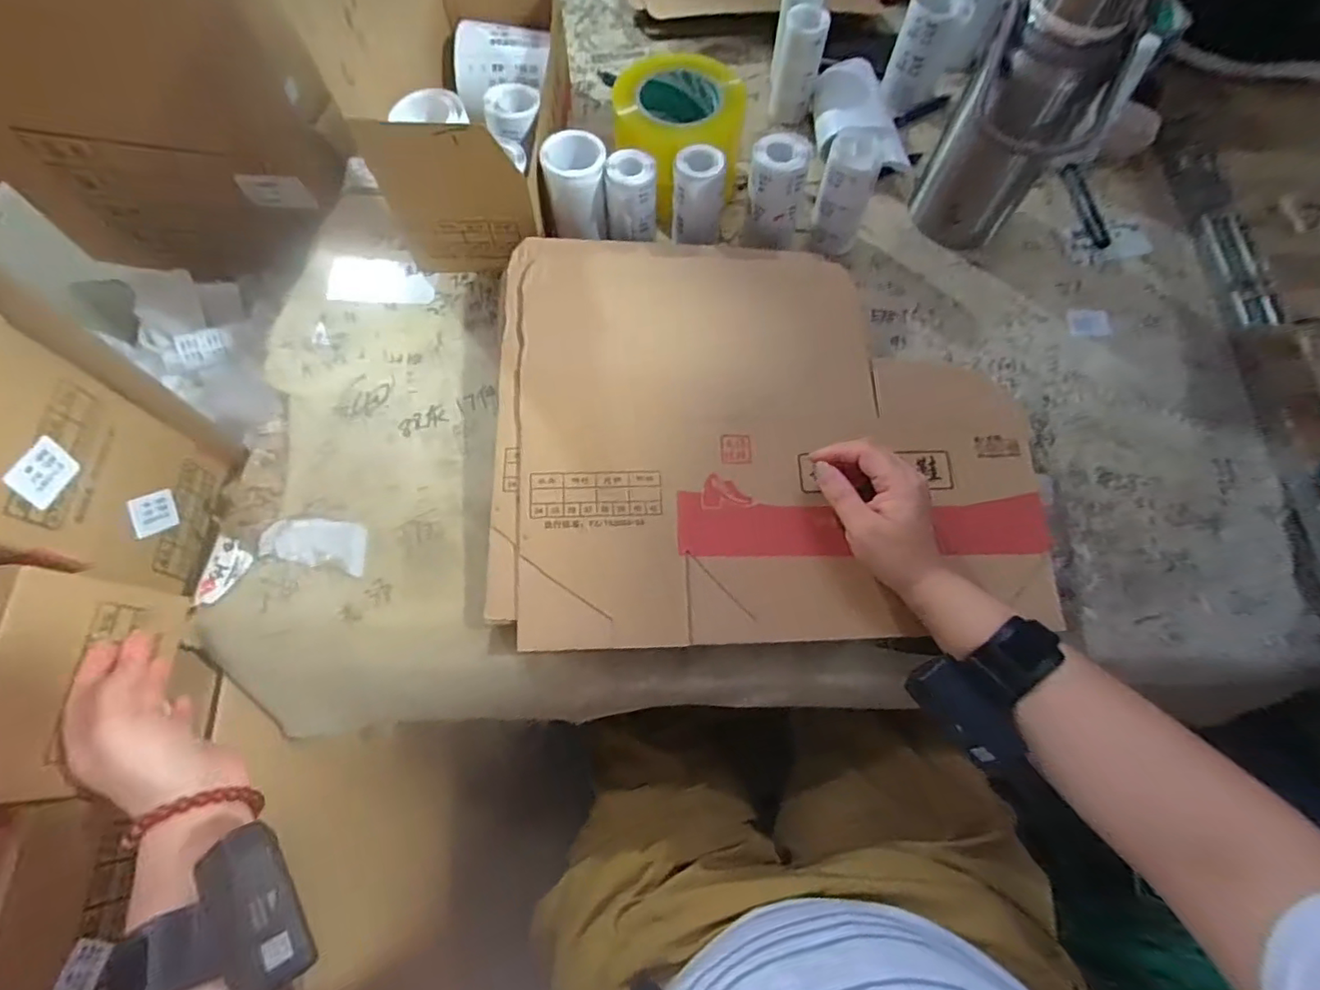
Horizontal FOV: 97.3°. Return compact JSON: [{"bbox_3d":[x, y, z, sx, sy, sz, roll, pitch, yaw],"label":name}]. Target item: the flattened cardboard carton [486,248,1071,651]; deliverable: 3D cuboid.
[{"bbox_3d":[0.090,-0.052,0.497,0.444,0.054,0.342,-1,77,-4],"label":"flattened cardboard carton"}]

